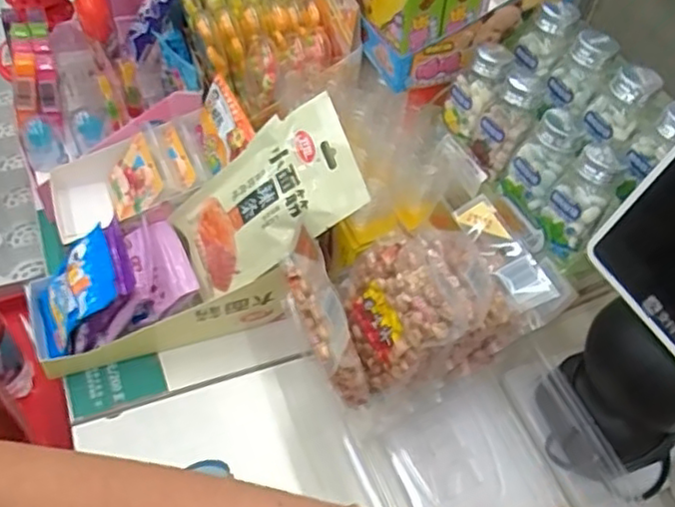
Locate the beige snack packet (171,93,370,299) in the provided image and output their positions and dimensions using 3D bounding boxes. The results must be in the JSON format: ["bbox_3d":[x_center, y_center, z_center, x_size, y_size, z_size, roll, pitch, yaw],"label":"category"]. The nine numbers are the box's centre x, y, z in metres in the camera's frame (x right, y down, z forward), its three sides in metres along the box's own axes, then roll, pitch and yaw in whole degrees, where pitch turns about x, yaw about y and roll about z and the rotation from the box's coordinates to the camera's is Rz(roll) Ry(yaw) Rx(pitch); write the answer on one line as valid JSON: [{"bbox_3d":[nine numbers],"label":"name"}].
[{"bbox_3d":[-0.061,-0.038,0.514,0.014,0.172,0.098,10,52,-54],"label":"beige snack packet"}]

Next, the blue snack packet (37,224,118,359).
[{"bbox_3d":[-0.213,0.033,0.526,0.090,0.013,0.075,-45,51,17],"label":"blue snack packet"}]

